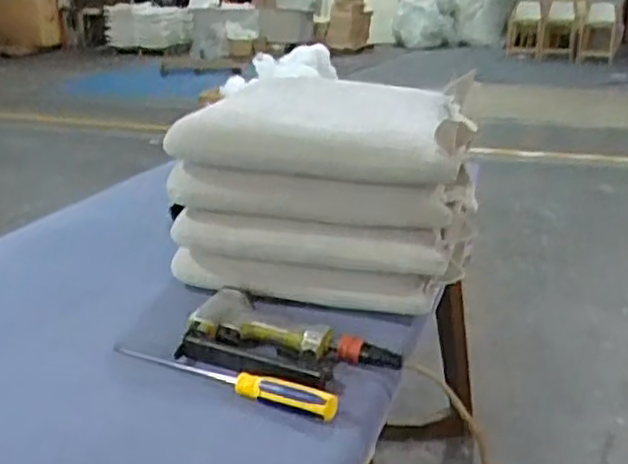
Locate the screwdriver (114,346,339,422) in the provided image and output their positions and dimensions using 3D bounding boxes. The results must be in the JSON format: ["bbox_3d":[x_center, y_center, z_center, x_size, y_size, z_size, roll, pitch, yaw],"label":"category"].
[{"bbox_3d":[-0.104,0.151,0.759,0.280,0.029,0.029,10,22,26],"label":"screwdriver"}]

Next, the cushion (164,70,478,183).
[{"bbox_3d":[0.022,-0.158,1.007,0.361,0.081,0.447,2,20,5],"label":"cushion"}]

